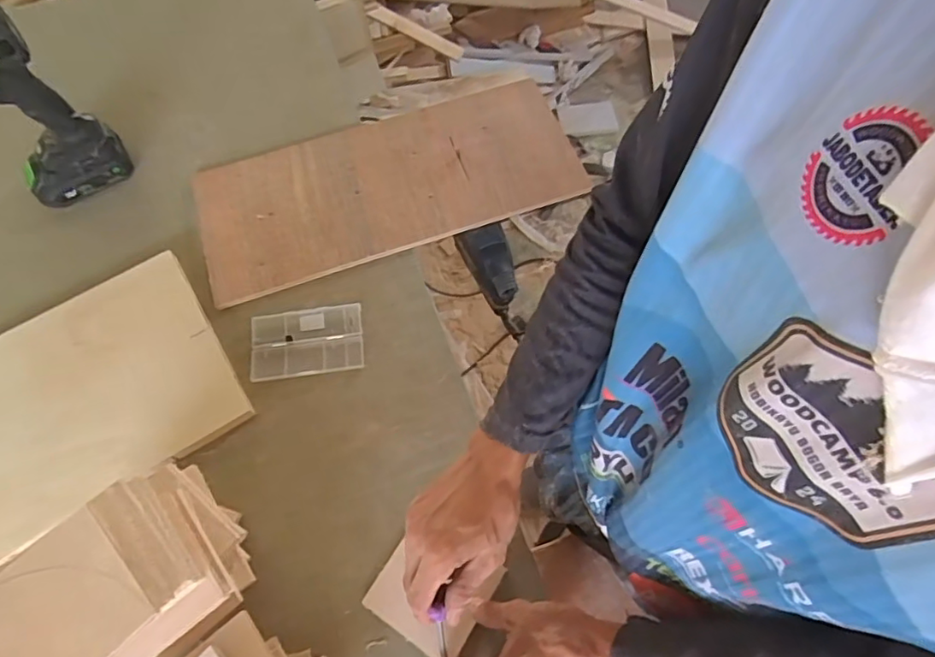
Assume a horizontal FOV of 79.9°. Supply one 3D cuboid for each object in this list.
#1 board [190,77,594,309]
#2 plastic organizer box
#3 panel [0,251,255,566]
[{"bbox_3d":[-0.107,-0.199,0.751,0.498,0.017,0.215,-19,68,-6],"label":"board"},{"bbox_3d":[-0.185,0.013,0.646,0.125,0.014,0.080,-8,63,-3],"label":"plastic organizer box"},{"bbox_3d":[-0.441,0.077,0.631,0.317,0.016,0.252,-31,72,-14],"label":"panel"}]

